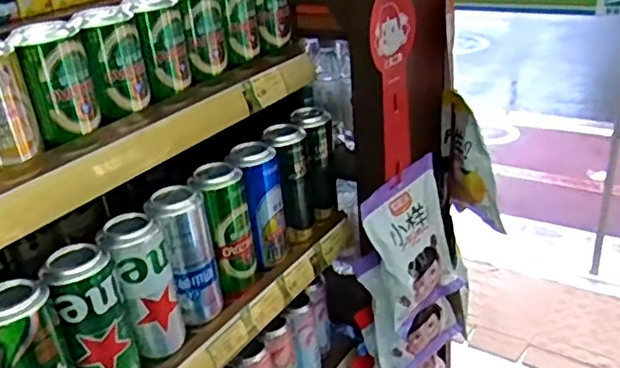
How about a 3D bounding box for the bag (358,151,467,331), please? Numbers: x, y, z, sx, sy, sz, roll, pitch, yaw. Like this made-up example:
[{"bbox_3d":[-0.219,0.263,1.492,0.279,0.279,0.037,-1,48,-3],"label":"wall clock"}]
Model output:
[{"bbox_3d":[0.158,0.091,0.935,0.180,0.216,0.066,-20,31,-30],"label":"bag"}]

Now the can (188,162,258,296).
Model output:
[{"bbox_3d":[-0.101,0.058,0.747,0.063,0.154,0.056,-7,27,-7],"label":"can"}]

